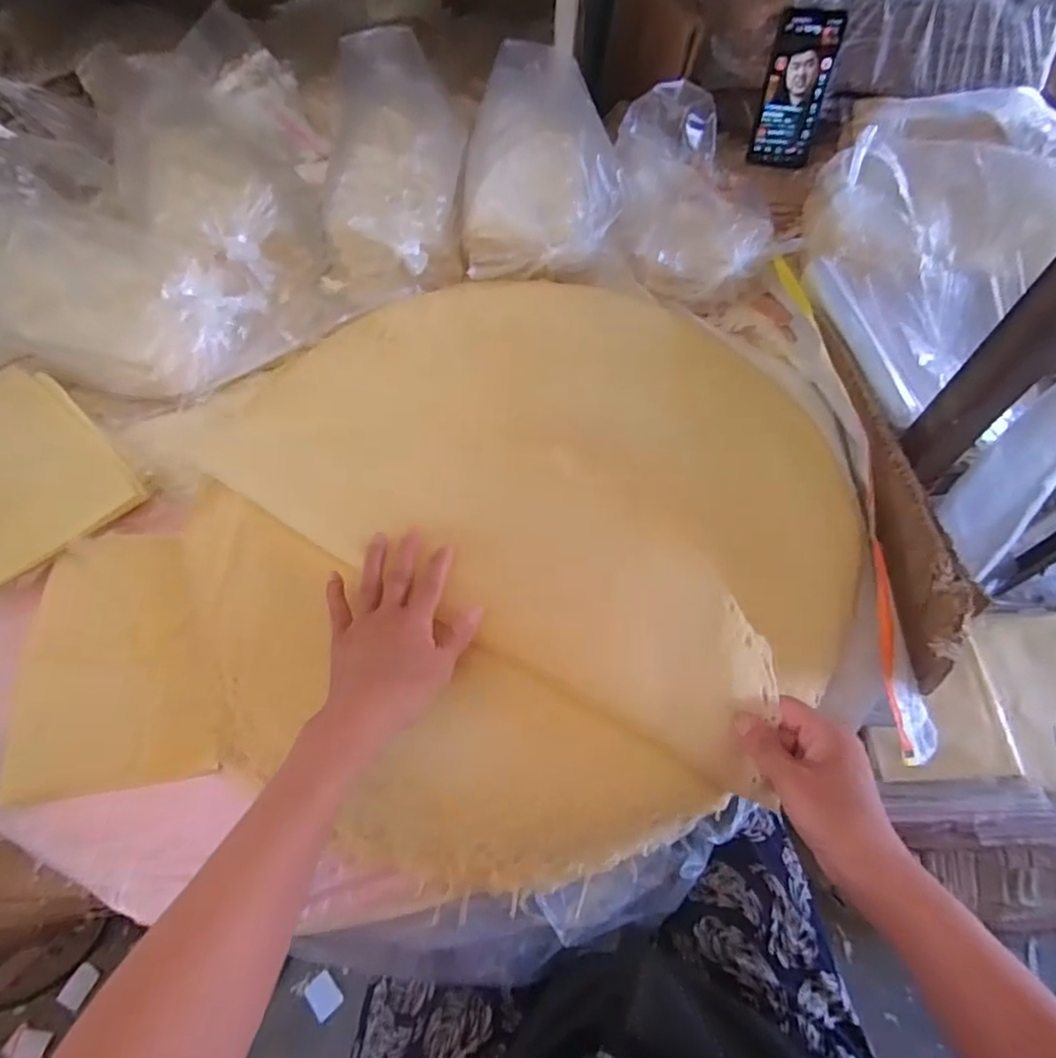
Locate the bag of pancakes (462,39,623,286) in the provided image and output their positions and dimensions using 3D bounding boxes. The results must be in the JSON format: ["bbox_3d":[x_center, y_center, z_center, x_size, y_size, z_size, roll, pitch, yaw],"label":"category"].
[{"bbox_3d":[0.010,-0.414,0.673,0.172,0.115,0.258,-3,60,-3],"label":"bag of pancakes"}]

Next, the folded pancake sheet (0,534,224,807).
[{"bbox_3d":[-0.299,0.085,0.434,0.133,0.010,0.194,-9,60,-6],"label":"folded pancake sheet"}]

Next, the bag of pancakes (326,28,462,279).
[{"bbox_3d":[-0.149,-0.436,0.663,0.143,0.096,0.320,1,75,-1],"label":"bag of pancakes"}]

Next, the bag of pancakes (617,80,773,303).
[{"bbox_3d":[0.186,-0.405,0.695,0.161,0.074,0.310,4,60,1],"label":"bag of pancakes"}]

